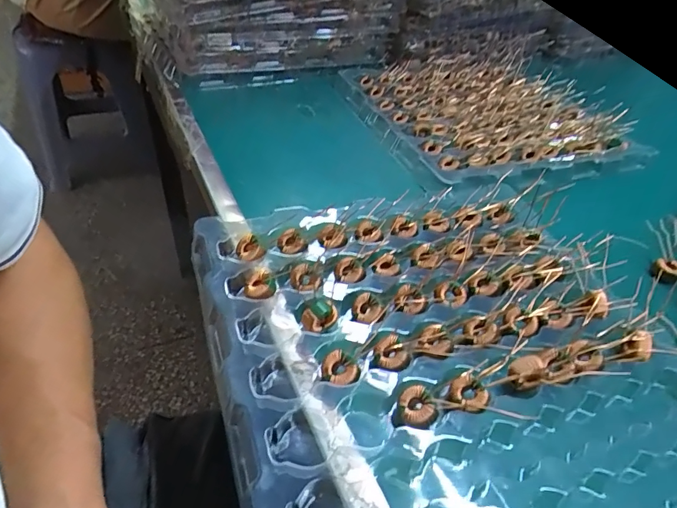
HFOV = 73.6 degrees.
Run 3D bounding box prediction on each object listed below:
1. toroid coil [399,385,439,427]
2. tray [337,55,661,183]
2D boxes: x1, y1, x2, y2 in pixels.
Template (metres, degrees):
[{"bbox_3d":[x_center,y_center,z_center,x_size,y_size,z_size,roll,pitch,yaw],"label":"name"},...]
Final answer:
[{"bbox_3d":[0.043,0.084,0.250,0.017,0.007,0.024,-34,47,-2],"label":"toroid coil"},{"bbox_3d":[0.184,-0.190,0.585,0.287,0.024,0.318,-8,44,-15],"label":"tray"}]

